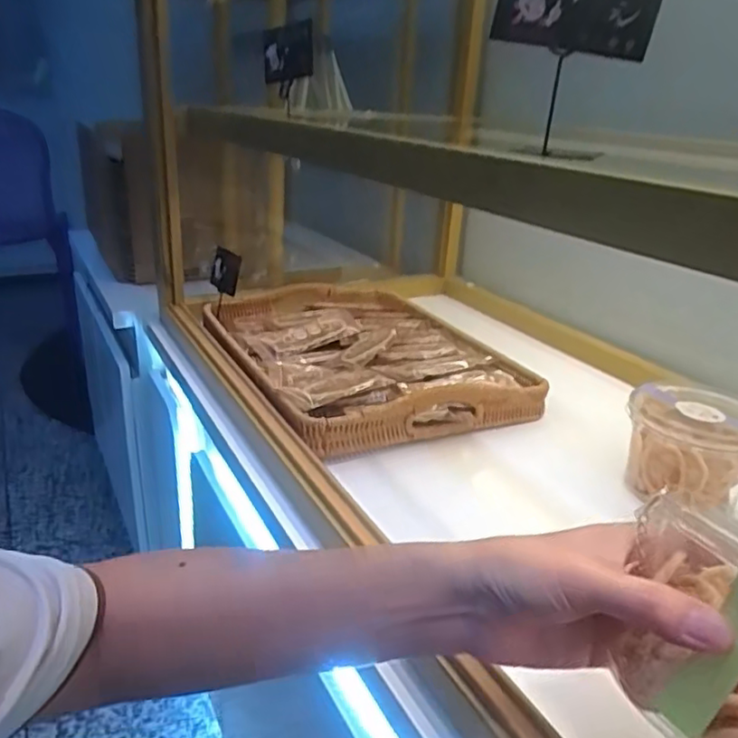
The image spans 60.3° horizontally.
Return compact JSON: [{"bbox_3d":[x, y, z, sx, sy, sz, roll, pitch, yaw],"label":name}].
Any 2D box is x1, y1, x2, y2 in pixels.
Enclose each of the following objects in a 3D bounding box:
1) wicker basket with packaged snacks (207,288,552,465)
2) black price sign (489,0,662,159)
[{"bbox_3d":[-0.021,-0.024,0.810,0.306,0.057,0.422,-9,26,-26],"label":"wicker basket with packaged snacks"},{"bbox_3d":[0.116,-0.186,0.374,0.091,0.110,0.020,14,25,21],"label":"black price sign"}]

